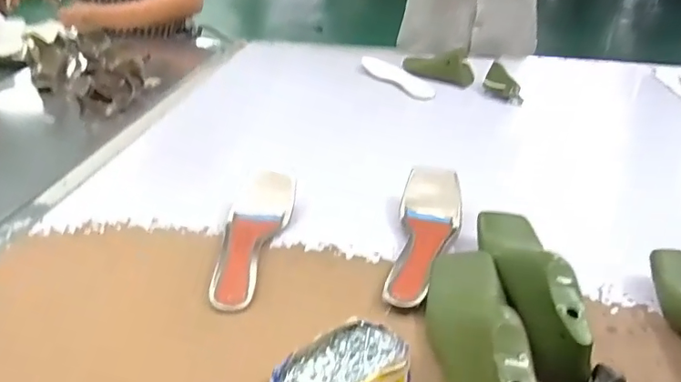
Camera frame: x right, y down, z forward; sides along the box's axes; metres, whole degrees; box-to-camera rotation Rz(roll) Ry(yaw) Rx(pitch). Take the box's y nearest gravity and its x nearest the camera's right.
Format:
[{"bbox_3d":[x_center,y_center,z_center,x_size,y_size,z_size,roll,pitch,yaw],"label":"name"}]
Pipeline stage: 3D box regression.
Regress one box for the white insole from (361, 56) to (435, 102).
[{"bbox_3d":[0.127,-0.259,1.187,0.068,0.006,0.230,-30,49,-29],"label":"white insole"}]

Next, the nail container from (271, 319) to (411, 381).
[{"bbox_3d":[0.003,0.170,0.483,0.132,0.034,0.081,-23,39,-34],"label":"nail container"}]

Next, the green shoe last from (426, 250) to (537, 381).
[{"bbox_3d":[0.125,0.131,0.473,0.064,0.086,0.217,-1,32,-3],"label":"green shoe last"}]

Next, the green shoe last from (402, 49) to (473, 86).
[{"bbox_3d":[0.218,-0.285,1.171,0.168,0.068,0.064,12,33,18],"label":"green shoe last"}]

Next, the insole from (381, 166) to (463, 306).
[{"bbox_3d":[0.109,0.052,0.653,0.076,0.023,0.239,7,38,10],"label":"insole"}]

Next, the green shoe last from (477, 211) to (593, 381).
[{"bbox_3d":[0.198,0.091,0.547,0.061,0.092,0.247,2,32,1],"label":"green shoe last"}]

